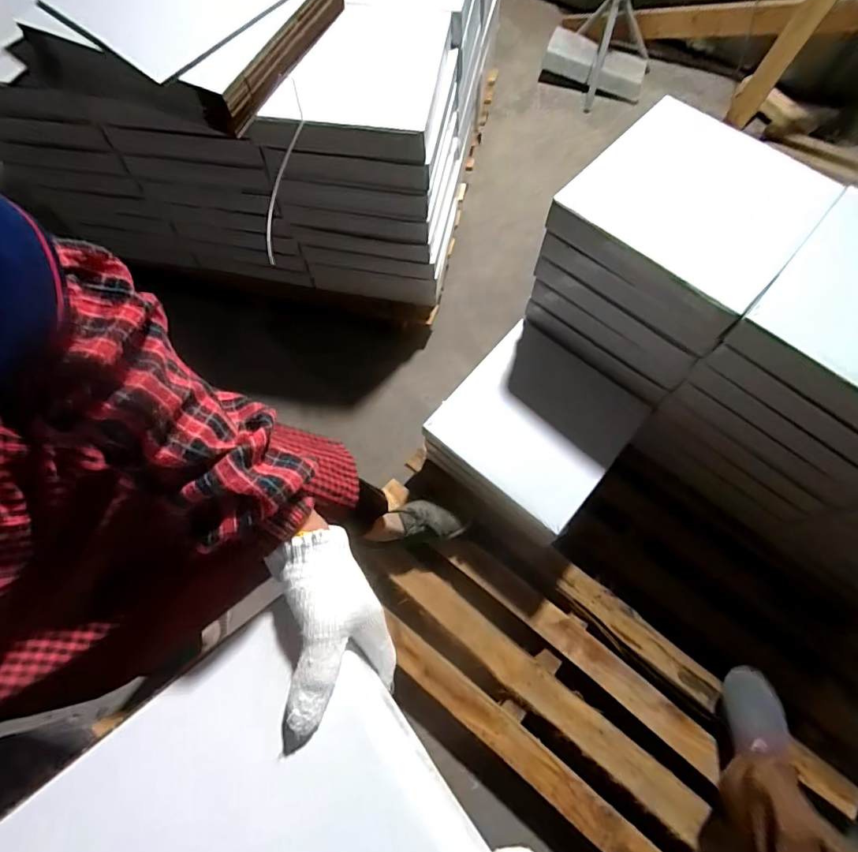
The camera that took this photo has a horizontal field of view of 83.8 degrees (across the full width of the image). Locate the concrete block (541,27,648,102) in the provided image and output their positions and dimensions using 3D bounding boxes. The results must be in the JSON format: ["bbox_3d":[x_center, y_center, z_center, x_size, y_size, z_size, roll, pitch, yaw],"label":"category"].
[{"bbox_3d":[0.513,-1.117,1.480,0.312,0.073,0.130,15,70,-5],"label":"concrete block"}]

